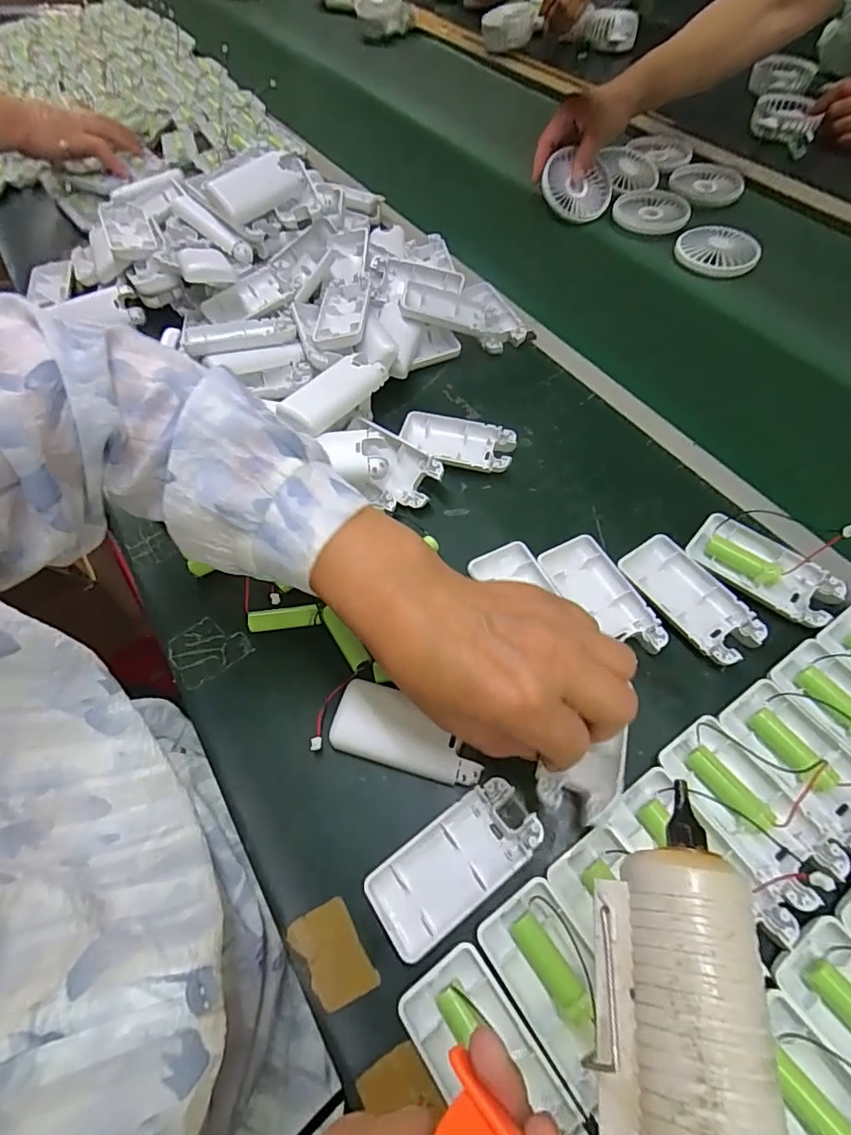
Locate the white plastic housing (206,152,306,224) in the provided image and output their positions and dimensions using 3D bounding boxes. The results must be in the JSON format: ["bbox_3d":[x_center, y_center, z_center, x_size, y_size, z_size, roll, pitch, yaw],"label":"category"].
[{"bbox_3d":[-0.163,-0.366,0.515,0.086,0.026,0.045,-40,106,-12],"label":"white plastic housing"}]

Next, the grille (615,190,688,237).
[{"bbox_3d":[0.282,-0.441,0.659,0.083,0.014,0.099,-4,57,2],"label":"grille"}]

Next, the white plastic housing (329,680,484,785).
[{"bbox_3d":[-0.011,0.100,0.324,0.092,0.011,0.043,13,60,13],"label":"white plastic housing"}]

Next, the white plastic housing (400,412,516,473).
[{"bbox_3d":[0.026,-0.104,0.446,0.094,0.016,0.044,12,59,12],"label":"white plastic housing"}]

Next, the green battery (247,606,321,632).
[{"bbox_3d":[-0.099,0.036,0.372,0.050,0.012,0.011,-6,57,1],"label":"green battery"}]

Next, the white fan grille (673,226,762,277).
[{"bbox_3d":[0.335,-0.365,0.609,0.089,0.016,0.089,21,62,17],"label":"white fan grille"}]

